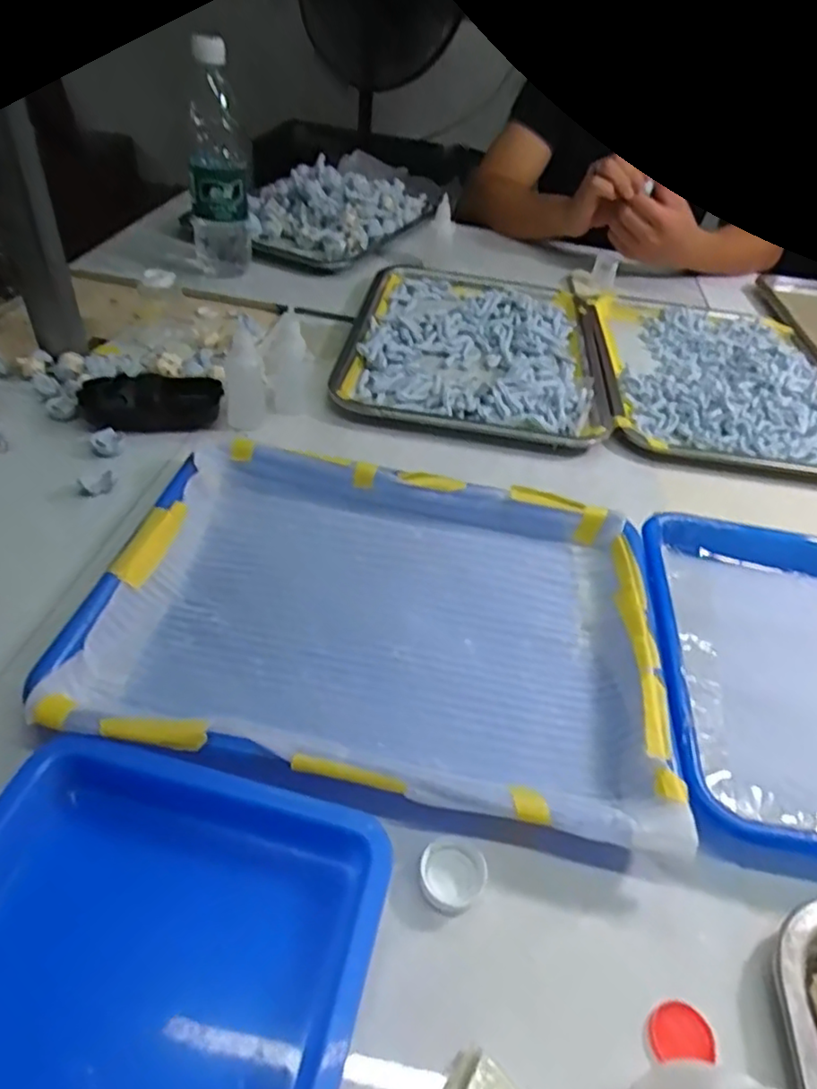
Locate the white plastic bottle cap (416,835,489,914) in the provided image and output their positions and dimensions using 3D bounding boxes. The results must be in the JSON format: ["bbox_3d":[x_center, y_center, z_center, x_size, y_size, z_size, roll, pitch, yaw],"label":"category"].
[{"bbox_3d":[0.021,0.152,0.295,0.031,0.010,0.030,4,43,-3],"label":"white plastic bottle cap"}]

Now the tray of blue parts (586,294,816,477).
[{"bbox_3d":[0.340,-0.192,0.700,0.256,0.031,0.332,8,43,1],"label":"tray of blue parts"}]

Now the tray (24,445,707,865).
[{"bbox_3d":[-0.011,0.036,0.397,0.328,0.036,0.257,10,43,3],"label":"tray"}]

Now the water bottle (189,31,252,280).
[{"bbox_3d":[-0.225,-0.445,0.744,0.065,0.230,0.081,-5,44,-13],"label":"water bottle"}]

